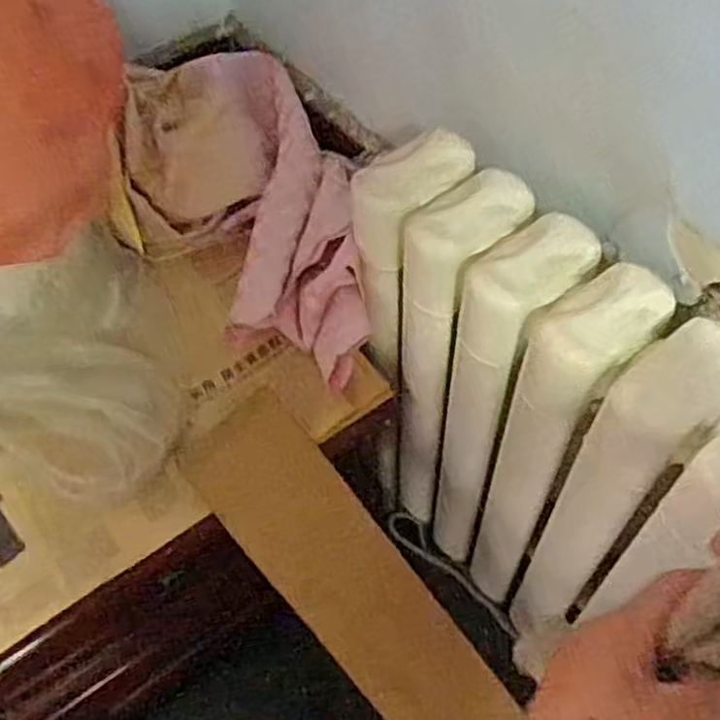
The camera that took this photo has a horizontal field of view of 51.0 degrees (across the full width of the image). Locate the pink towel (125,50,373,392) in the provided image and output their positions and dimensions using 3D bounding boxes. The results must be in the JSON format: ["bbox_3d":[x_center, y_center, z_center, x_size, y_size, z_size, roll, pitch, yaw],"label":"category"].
[{"bbox_3d":[-0.107,-0.134,0.697,0.185,0.108,0.375,-18,58,-8],"label":"pink towel"}]

